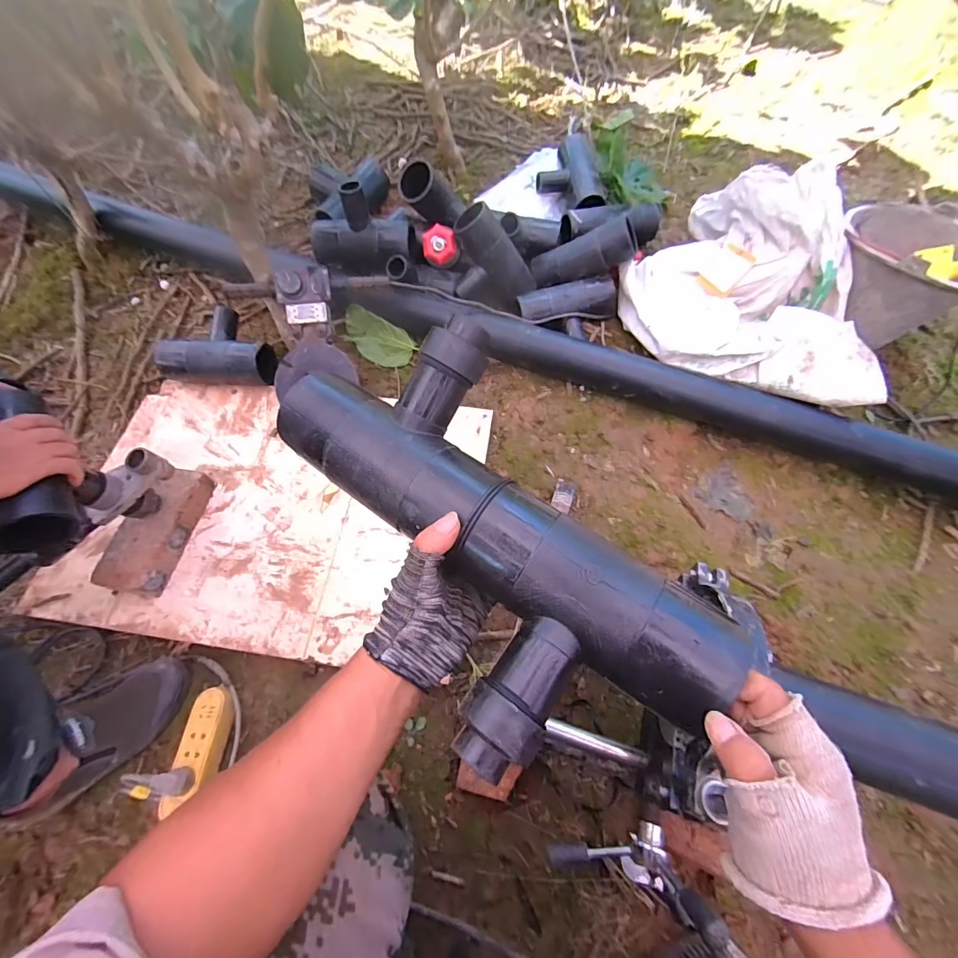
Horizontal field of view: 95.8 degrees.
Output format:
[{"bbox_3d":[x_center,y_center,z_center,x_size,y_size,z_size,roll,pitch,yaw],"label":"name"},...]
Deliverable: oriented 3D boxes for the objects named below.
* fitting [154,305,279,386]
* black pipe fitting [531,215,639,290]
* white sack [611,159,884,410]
[{"bbox_3d":[-0.548,-0.283,0.966,0.275,0.102,0.157,11,57,6],"label":"fitting"},{"bbox_3d":[0.234,-0.509,0.982,0.229,0.088,0.078,-7,51,32],"label":"black pipe fitting"},{"bbox_3d":[0.568,-0.441,0.917,0.486,0.198,0.515,14,57,8],"label":"white sack"}]

